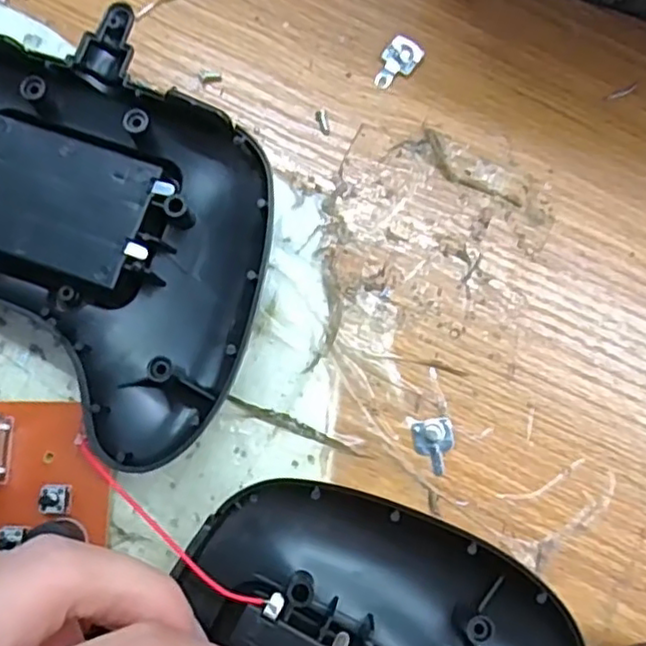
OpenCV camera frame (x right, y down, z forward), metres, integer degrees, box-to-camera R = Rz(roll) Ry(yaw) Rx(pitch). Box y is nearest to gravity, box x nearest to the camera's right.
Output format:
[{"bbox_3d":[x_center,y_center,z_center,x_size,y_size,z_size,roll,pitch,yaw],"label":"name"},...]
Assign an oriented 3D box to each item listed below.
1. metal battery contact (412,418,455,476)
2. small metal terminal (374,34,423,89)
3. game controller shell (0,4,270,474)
[{"bbox_3d":[0.029,0.032,0.169,0.010,0.004,0.014,-6,78,0],"label":"metal battery contact"},{"bbox_3d":[0.021,-0.076,0.191,0.010,0.004,0.017,34,80,8],"label":"small metal terminal"},{"bbox_3d":[-0.073,-0.027,0.174,0.121,0.020,0.098,19,79,5],"label":"game controller shell"}]

